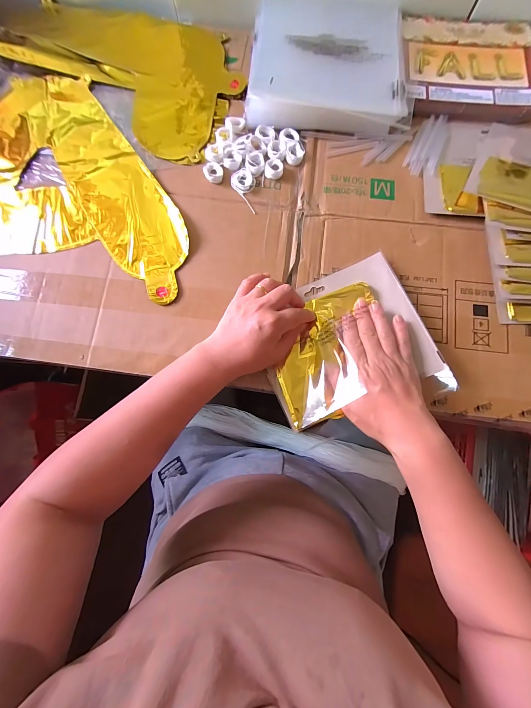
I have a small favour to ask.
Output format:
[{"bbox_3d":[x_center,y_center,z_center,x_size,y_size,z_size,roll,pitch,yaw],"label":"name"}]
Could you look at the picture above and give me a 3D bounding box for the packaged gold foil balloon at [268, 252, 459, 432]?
[{"bbox_3d":[0.092,-0.017,0.345,0.186,0.020,0.177,-20,73,3],"label":"packaged gold foil balloon"}]

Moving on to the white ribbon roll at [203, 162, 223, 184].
[{"bbox_3d":[-0.072,-0.250,0.393,0.026,0.007,0.030,2,79,1],"label":"white ribbon roll"}]

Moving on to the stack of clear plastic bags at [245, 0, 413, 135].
[{"bbox_3d":[0.092,-0.437,0.418,0.219,0.030,0.240,5,79,2],"label":"stack of clear plastic bags"}]

